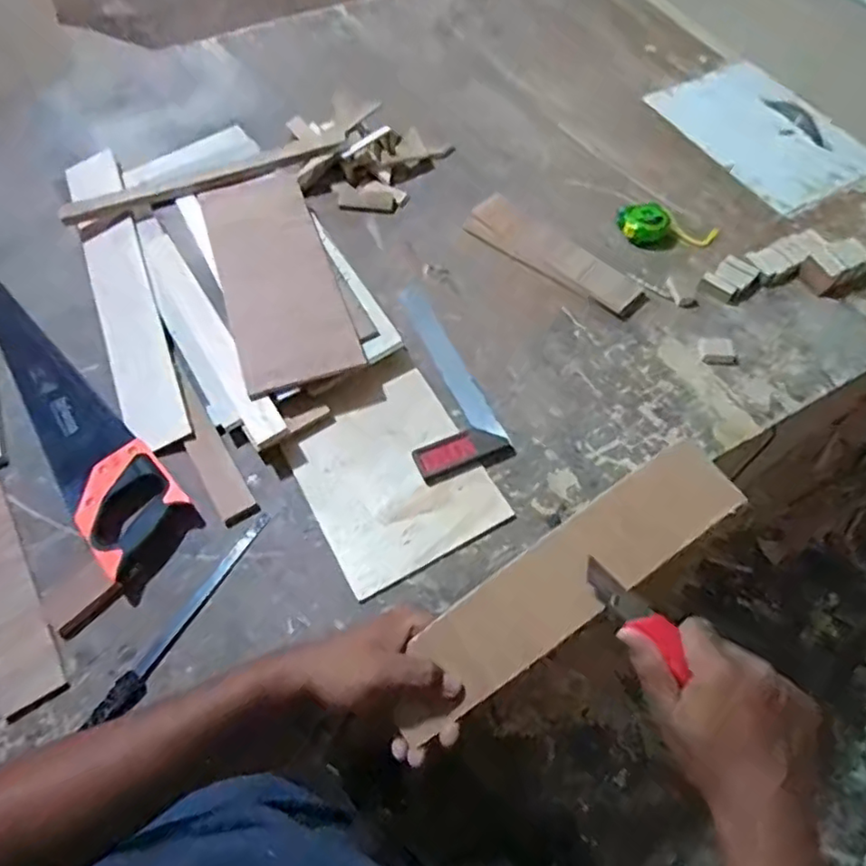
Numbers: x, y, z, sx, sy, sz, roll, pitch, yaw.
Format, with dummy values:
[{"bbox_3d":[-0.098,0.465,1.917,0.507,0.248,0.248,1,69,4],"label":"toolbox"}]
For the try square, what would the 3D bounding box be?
[{"bbox_3d":[-0.010,-0.077,0.807,0.123,0.015,0.307,-21,64,-11],"label":"try square"}]

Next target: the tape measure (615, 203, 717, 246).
[{"bbox_3d":[0.387,-0.341,0.965,0.166,0.032,0.077,1,61,-1],"label":"tape measure"}]

